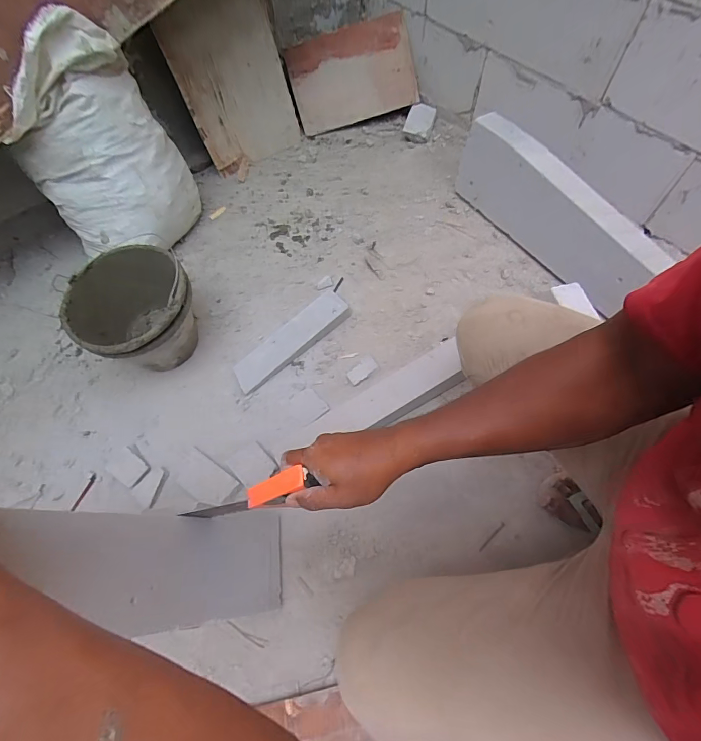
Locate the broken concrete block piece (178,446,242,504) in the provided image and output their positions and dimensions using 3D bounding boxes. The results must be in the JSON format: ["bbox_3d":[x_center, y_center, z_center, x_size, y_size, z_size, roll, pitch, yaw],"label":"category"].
[{"bbox_3d":[-0.299,0.221,0.812,0.149,0.006,0.077,26,53,29],"label":"broken concrete block piece"}]

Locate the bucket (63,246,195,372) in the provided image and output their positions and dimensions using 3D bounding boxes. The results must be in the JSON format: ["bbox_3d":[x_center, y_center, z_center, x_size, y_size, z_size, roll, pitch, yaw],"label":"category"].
[{"bbox_3d":[-0.451,-0.113,0.869,0.239,0.179,0.231,-1,63,3],"label":"bucket"}]

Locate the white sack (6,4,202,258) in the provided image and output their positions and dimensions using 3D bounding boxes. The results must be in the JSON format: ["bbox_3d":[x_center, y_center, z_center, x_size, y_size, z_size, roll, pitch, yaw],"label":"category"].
[{"bbox_3d":[-0.562,-0.491,0.909,0.332,0.423,0.204,-40,68,-17],"label":"white sack"}]

